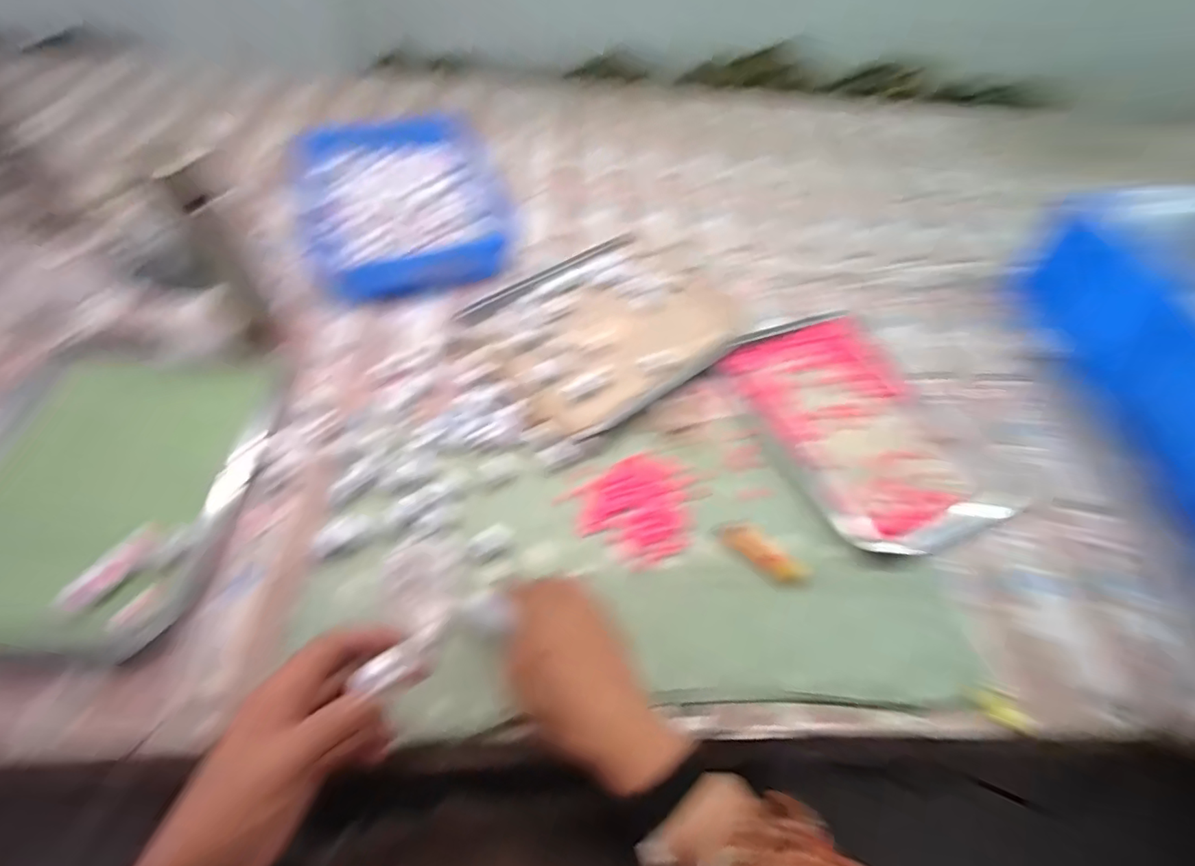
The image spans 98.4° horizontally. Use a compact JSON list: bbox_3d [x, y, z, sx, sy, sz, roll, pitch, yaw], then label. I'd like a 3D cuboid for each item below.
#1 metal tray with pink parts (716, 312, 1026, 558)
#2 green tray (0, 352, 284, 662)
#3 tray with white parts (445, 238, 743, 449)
[{"bbox_3d":[0.301,-0.020,0.584,0.213,0.030,0.311,-18,56,-16],"label":"metal tray with pink parts"},{"bbox_3d":[-0.467,0.037,0.496,0.264,0.031,0.320,3,53,-1],"label":"green tray"},{"bbox_3d":[0.009,-0.138,0.655,0.327,0.024,0.256,-32,61,-24],"label":"tray with white parts"}]

